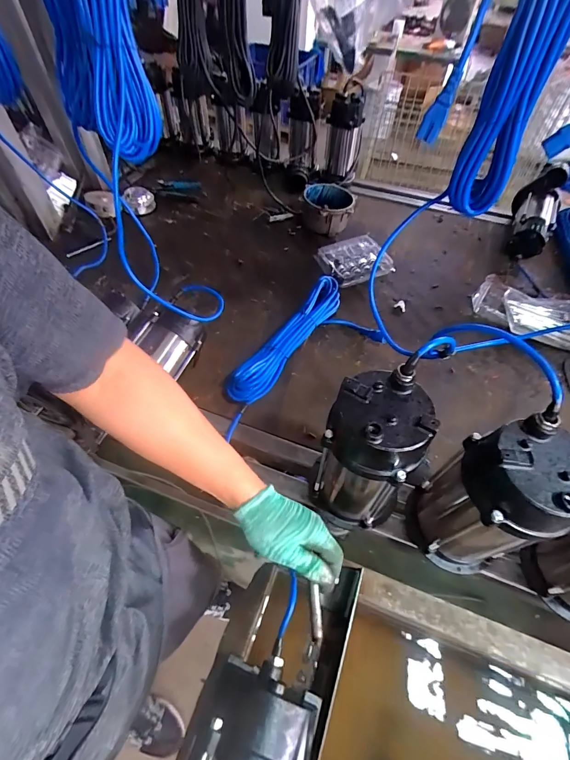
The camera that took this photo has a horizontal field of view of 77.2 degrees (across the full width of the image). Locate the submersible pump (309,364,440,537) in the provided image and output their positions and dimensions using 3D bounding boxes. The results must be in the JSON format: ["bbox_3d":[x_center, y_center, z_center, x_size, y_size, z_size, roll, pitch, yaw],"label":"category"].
[{"bbox_3d":[0.112,0.113,0.503,0.122,0.263,0.126,20,57,12],"label":"submersible pump"}]

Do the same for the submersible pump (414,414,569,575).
[{"bbox_3d":[0.269,0.163,0.471,0.117,0.266,0.124,1,55,-1],"label":"submersible pump"}]

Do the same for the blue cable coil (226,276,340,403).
[{"bbox_3d":[0.011,-0.091,0.763,0.064,0.069,0.367,30,60,18],"label":"blue cable coil"}]

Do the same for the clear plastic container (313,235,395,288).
[{"bbox_3d":[0.182,-0.317,0.938,0.158,0.034,0.144,-26,60,-18],"label":"clear plastic container"}]

